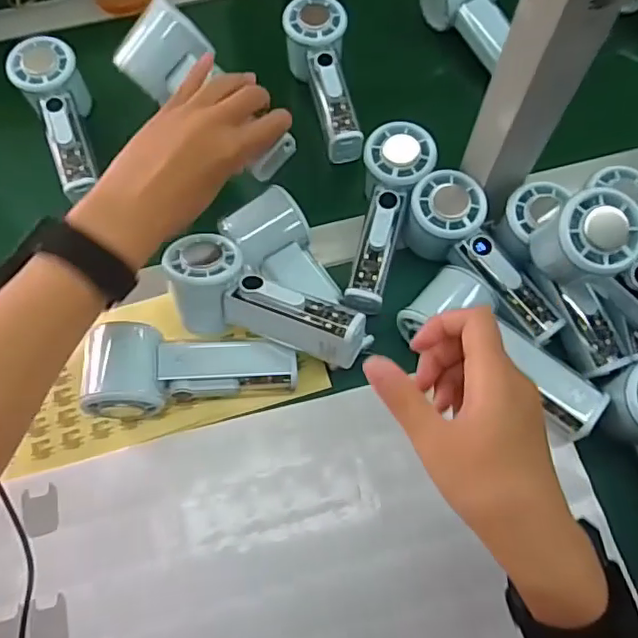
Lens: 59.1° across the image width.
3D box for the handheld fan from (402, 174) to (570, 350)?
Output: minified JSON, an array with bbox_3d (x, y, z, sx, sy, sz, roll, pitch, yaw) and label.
[{"bbox_3d":[0.134,-0.049,0.444,0.054,0.051,0.148,-41,72,-14],"label":"handheld fan"}]

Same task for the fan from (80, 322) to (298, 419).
[{"bbox_3d":[-0.097,0.039,0.427,0.152,0.053,0.066,-1,67,-13],"label":"fan"}]

